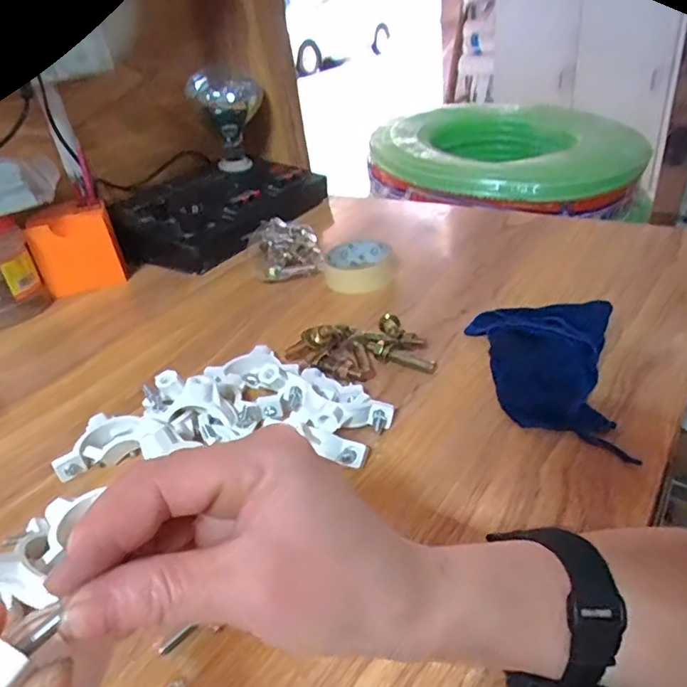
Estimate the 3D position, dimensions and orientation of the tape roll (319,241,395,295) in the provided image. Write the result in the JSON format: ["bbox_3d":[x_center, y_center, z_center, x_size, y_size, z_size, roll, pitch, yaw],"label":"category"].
[{"bbox_3d":[0.016,-0.086,0.649,0.083,0.034,0.088,-5,34,3],"label":"tape roll"}]

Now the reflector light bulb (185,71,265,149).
[{"bbox_3d":[-0.188,-0.389,0.900,0.115,0.106,0.119,-10,34,-4],"label":"reflector light bulb"}]

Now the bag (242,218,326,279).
[{"bbox_3d":[-0.077,-0.125,0.724,0.094,0.042,0.134,-13,34,-9],"label":"bag"}]

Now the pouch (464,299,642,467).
[{"bbox_3d":[0.164,0.016,0.450,0.114,0.032,0.176,3,35,16],"label":"pouch"}]

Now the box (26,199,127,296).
[{"bbox_3d":[-0.353,-0.127,0.726,0.098,0.093,0.070,-17,35,-13],"label":"box"}]

